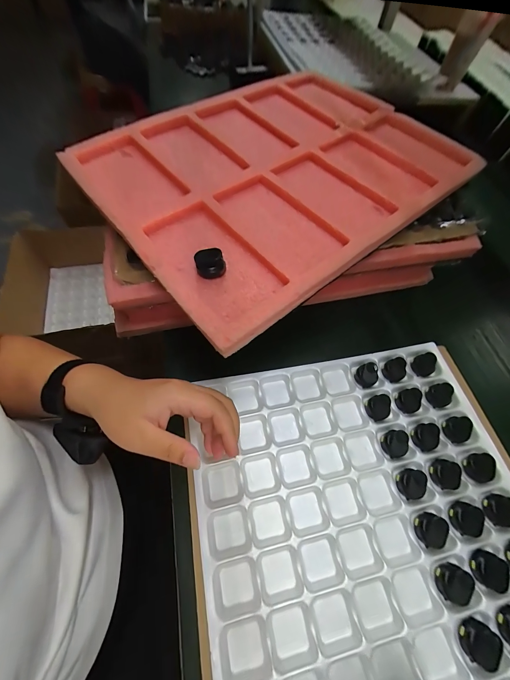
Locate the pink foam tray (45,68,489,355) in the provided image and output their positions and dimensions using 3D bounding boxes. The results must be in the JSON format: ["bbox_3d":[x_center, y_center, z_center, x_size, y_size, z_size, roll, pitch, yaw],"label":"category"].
[{"bbox_3d":[0.036,-0.246,0.391,0.489,0.044,0.379,-35,70,-19],"label":"pink foam tray"}]

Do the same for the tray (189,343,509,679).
[{"bbox_3d":[0.134,0.249,0.259,0.347,0.028,0.490,-9,64,-8],"label":"tray"}]

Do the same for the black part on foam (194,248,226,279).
[{"bbox_3d":[-0.047,-0.080,0.282,0.030,0.024,0.022,-7,64,-7],"label":"black part on foam"}]

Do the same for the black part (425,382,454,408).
[{"bbox_3d":[0.247,0.073,0.356,0.027,0.022,0.028,-14,65,-10],"label":"black part"}]

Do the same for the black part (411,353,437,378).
[{"bbox_3d":[0.237,0.035,0.376,0.024,0.022,0.028,-10,64,-8],"label":"black part"}]

